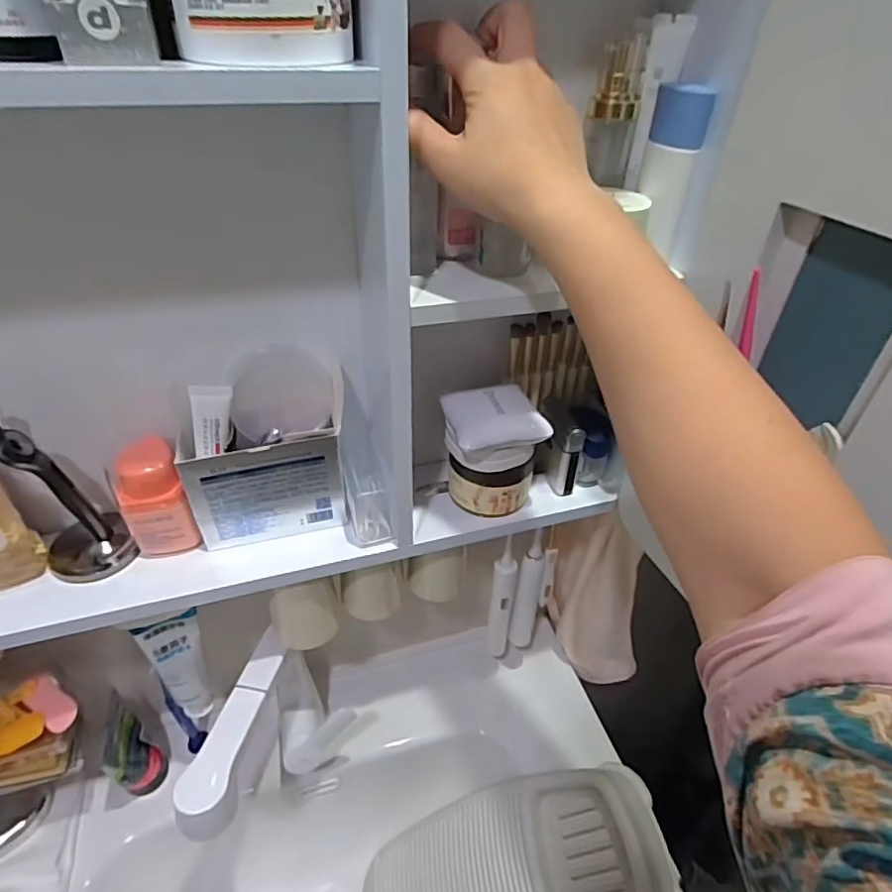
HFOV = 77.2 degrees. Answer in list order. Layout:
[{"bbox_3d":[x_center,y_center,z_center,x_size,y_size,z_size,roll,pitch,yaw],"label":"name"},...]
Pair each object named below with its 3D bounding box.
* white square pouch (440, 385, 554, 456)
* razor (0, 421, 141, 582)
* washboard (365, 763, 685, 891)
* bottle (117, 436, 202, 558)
[{"bbox_3d":[0.039,-0.023,0.463,0.078,0.025,0.057,-8,40,-13],"label":"white square pouch"},{"bbox_3d":[-0.294,0.035,0.425,0.063,0.153,0.067,-26,47,-31],"label":"razor"},{"bbox_3d":[0.061,0.460,0.579,0.353,0.021,0.174,-32,46,17],"label":"washboard"},{"bbox_3d":[-0.231,0.045,0.447,0.045,0.088,0.046,-19,43,-24],"label":"bottle"}]

